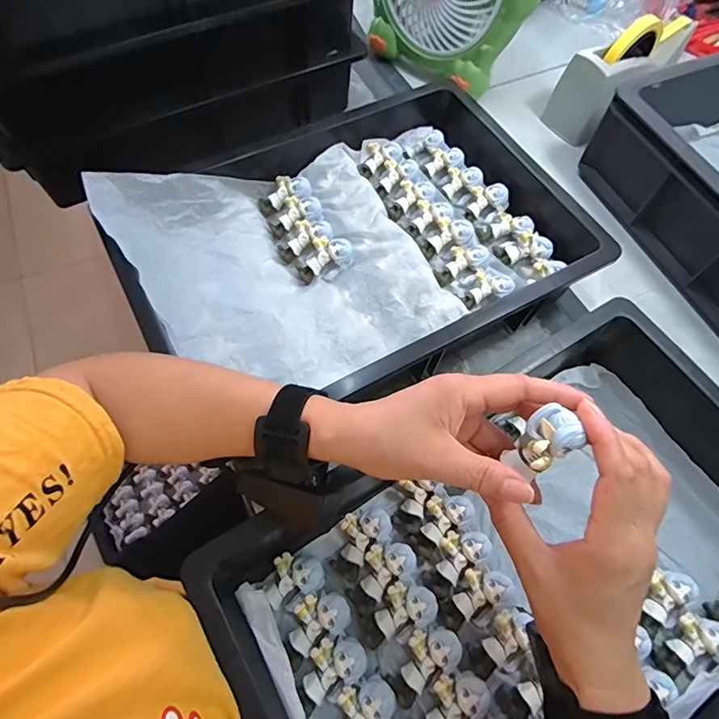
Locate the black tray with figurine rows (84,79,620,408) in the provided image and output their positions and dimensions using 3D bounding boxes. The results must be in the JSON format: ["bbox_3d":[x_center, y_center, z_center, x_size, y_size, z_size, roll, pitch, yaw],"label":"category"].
[{"bbox_3d":[-0.001,-0.132,0.509,0.460,0.064,0.330,-27,68,-14],"label":"black tray with figurine rows"}]

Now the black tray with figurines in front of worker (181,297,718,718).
[{"bbox_3d":[0.150,0.178,0.379,0.465,0.093,0.310,-29,68,-15],"label":"black tray with figurines in front of worker"}]

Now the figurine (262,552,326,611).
[{"bbox_3d":[-0.056,0.184,0.396,0.049,0.024,0.038,-30,68,-15],"label":"figurine"}]

